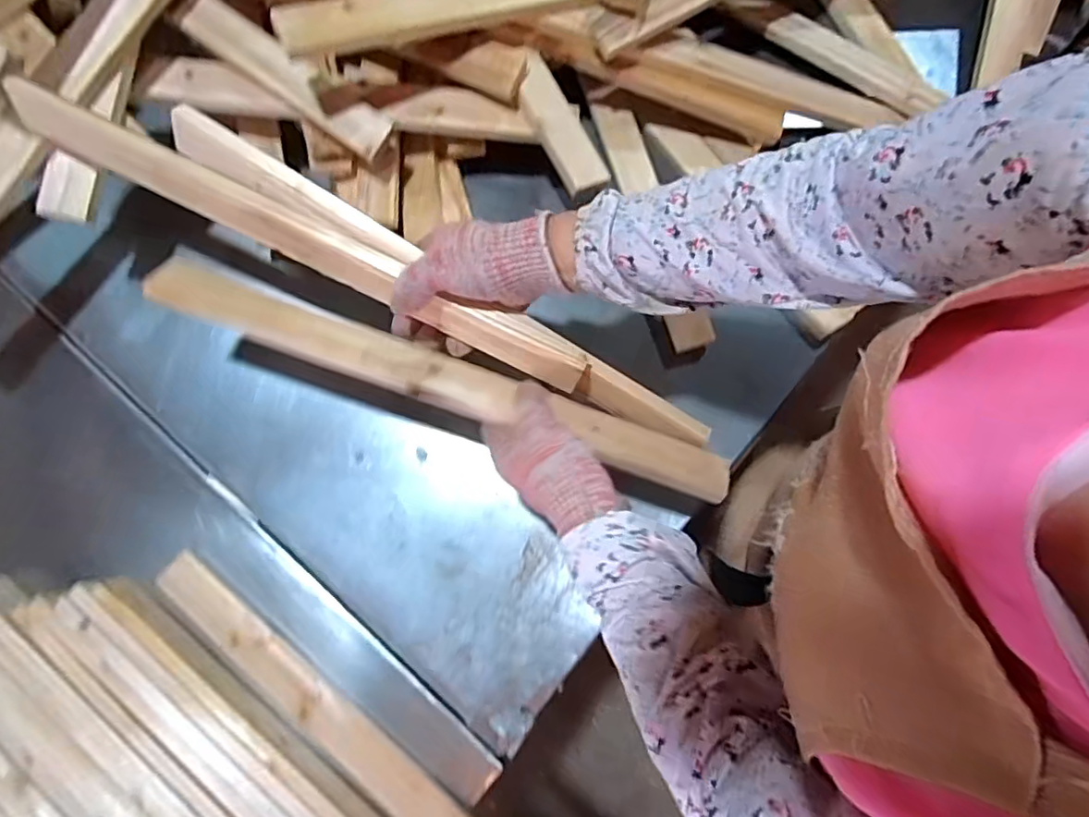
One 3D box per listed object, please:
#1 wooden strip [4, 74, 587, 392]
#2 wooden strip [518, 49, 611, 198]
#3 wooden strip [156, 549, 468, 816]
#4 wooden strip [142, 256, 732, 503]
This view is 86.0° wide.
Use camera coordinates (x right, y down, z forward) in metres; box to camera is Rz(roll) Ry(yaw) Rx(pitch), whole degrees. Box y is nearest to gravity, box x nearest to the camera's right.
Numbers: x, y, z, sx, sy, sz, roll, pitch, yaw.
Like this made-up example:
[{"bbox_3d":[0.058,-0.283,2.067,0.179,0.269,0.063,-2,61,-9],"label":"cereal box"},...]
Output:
[{"bbox_3d":[-0.191,-0.132,0.468,0.482,0.037,0.027,26,81,-3],"label":"wooden strip"},{"bbox_3d":[0.013,-0.279,0.574,0.044,0.015,0.148,-27,81,-5],"label":"wooden strip"},{"bbox_3d":[-0.162,0.318,0.527,0.502,0.018,0.039,42,82,7],"label":"wooden strip"},{"bbox_3d":[-0.077,-0.023,0.483,0.487,0.023,0.043,20,80,-4],"label":"wooden strip"}]

